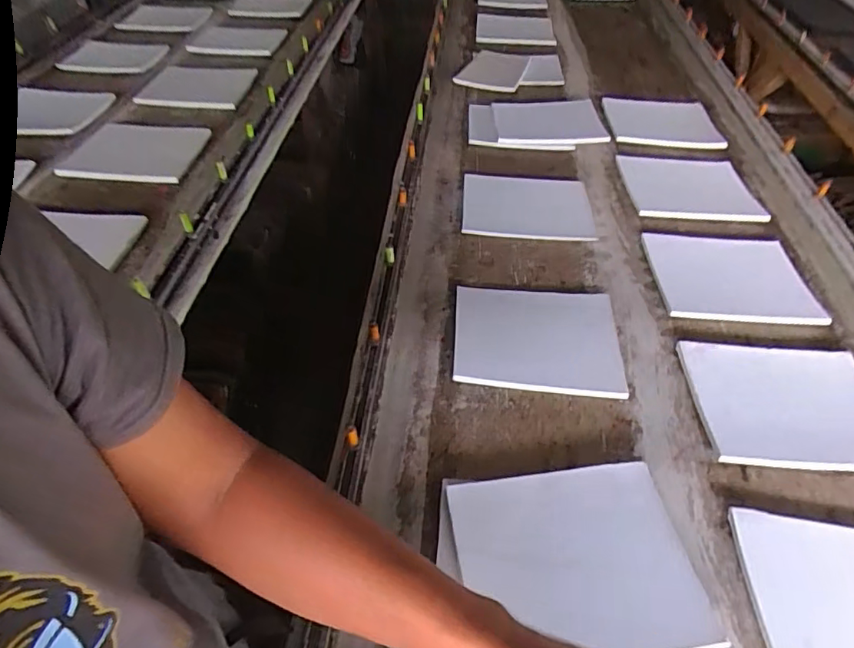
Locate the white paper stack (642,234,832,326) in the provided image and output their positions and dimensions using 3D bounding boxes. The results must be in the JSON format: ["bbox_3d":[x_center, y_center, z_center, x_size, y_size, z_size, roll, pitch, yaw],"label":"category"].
[{"bbox_3d":[0.565,-0.091,1.006,0.268,0.013,0.232,2,47,3],"label":"white paper stack"}]

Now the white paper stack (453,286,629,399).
[{"bbox_3d":[0.181,0.018,0.888,0.263,0.022,0.207,3,47,4],"label":"white paper stack"}]

